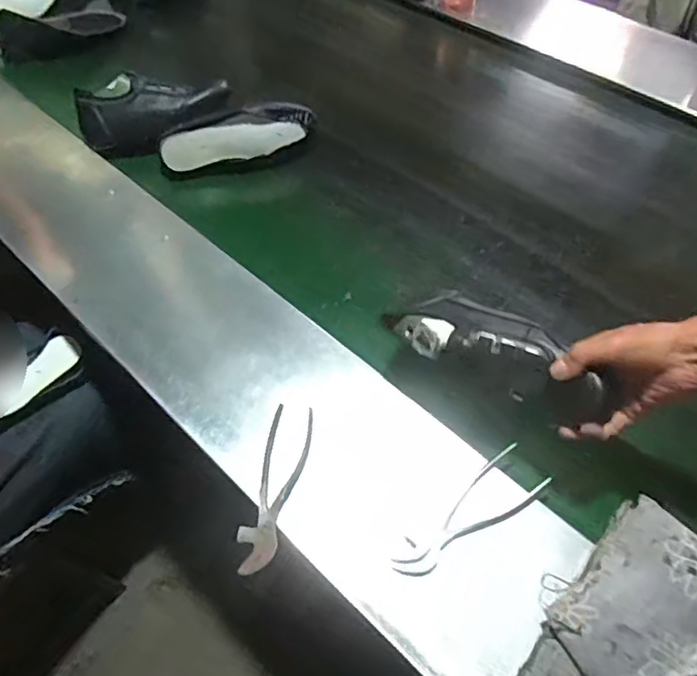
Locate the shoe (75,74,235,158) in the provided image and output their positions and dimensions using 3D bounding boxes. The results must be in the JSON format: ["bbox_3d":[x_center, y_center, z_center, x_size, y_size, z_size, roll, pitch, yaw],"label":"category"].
[{"bbox_3d":[-0.349,-0.400,1.040,0.269,0.100,0.099,-12,57,-5],"label":"shoe"}]

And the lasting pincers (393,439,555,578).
[{"bbox_3d":[0.129,0.192,0.619,0.191,0.016,0.061,-32,60,-17],"label":"lasting pincers"}]

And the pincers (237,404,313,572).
[{"bbox_3d":[-0.082,0.168,0.655,0.054,0.016,0.192,8,57,8],"label":"pincers"}]

